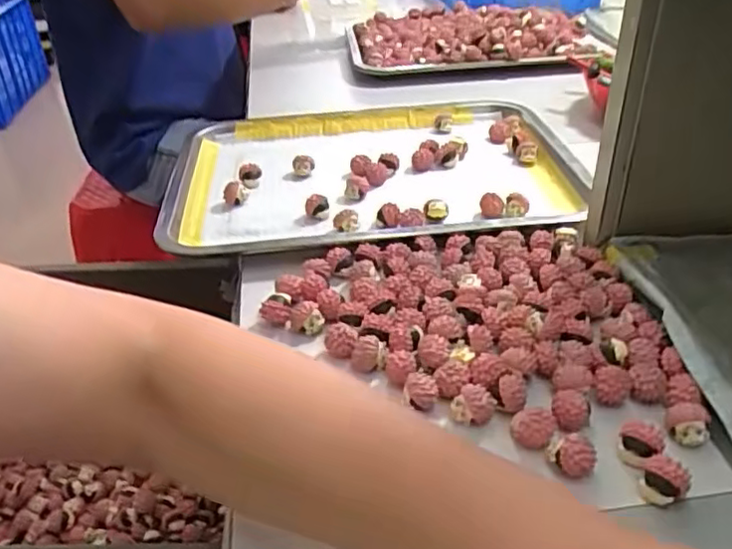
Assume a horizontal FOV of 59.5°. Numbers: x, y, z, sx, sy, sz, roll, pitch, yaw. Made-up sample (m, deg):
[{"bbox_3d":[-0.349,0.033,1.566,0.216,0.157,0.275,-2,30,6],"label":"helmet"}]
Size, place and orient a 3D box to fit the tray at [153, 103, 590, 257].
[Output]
[{"bbox_3d":[0.002,-0.092,0.586,0.349,0.032,0.270,-5,35,-2],"label":"tray"}]

